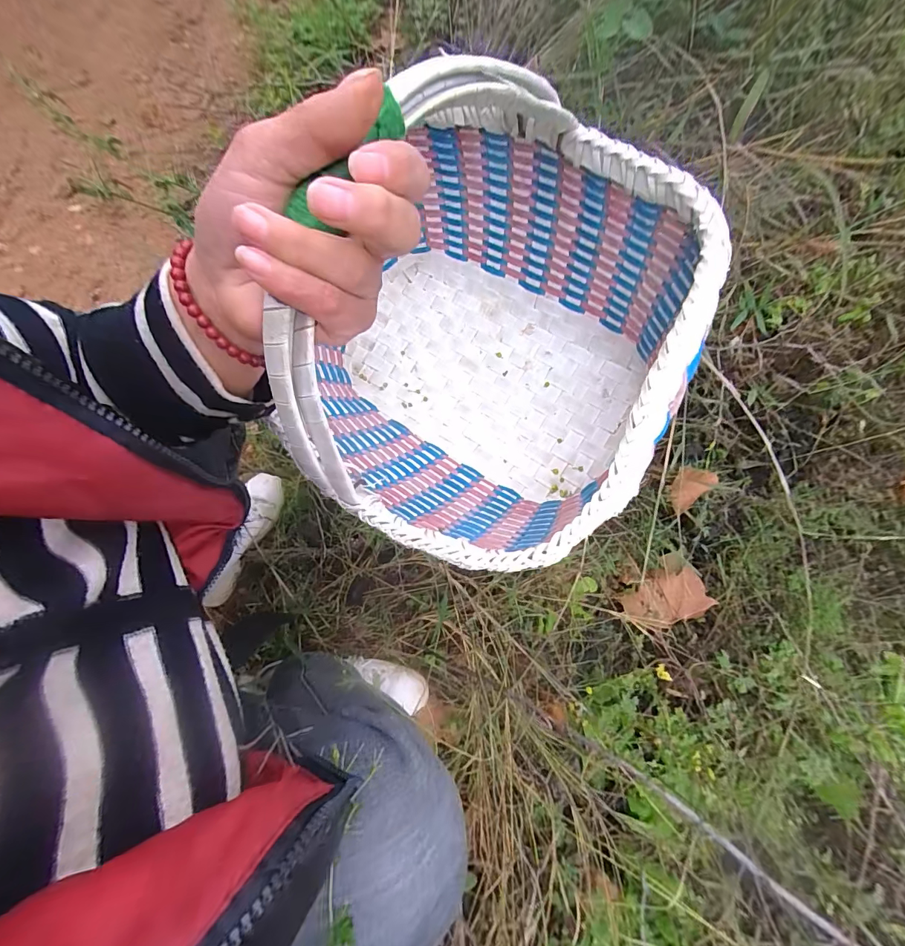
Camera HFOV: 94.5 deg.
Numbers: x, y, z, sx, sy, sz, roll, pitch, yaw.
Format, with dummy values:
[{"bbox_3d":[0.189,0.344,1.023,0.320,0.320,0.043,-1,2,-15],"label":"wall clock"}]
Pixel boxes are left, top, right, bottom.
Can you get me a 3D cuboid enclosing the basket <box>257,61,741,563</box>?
[{"bbox_3d":[0.007,-0.091,0.312,0.256,0.266,0.273,30,80,5],"label":"basket"}]

